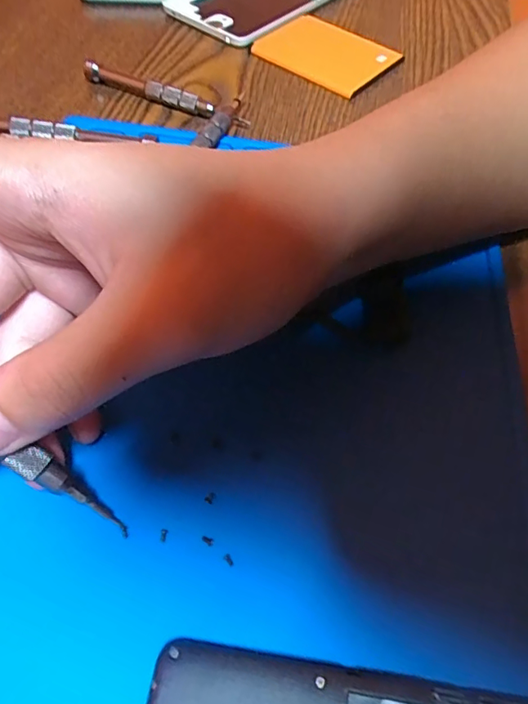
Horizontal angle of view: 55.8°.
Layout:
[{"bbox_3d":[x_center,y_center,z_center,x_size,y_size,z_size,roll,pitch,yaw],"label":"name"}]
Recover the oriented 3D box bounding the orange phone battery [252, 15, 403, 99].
[{"bbox_3d":[0.041,-0.198,0.328,0.076,0.007,0.059,37,61,18],"label":"orange phone battery"}]

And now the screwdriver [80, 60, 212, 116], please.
[{"bbox_3d":[-0.067,-0.152,0.289,0.084,0.011,0.007,23,58,10],"label":"screwdriver"}]

